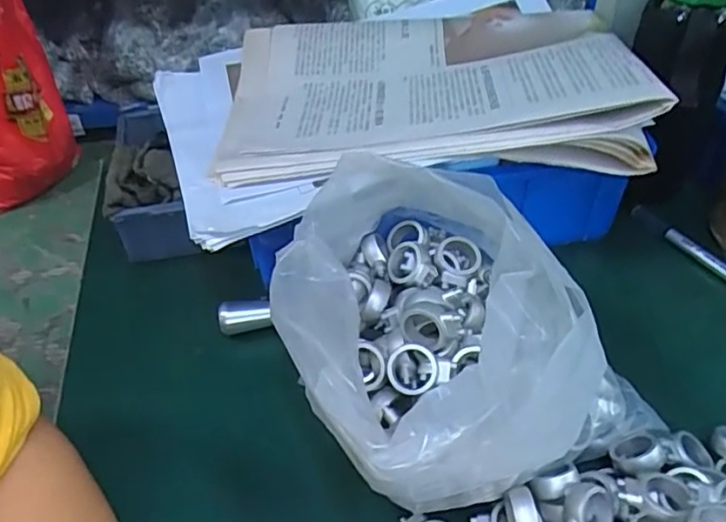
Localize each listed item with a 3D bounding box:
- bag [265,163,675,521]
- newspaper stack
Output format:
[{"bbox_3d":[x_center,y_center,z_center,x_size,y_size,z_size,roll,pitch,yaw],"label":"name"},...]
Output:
[{"bbox_3d":[0.040,0.037,0.335,0.160,0.130,0.189,-23,46,-19],"label":"bag"},{"bbox_3d":[0.038,-0.133,0.436,0.274,0.044,0.198,-2,42,2],"label":"newspaper stack"}]

